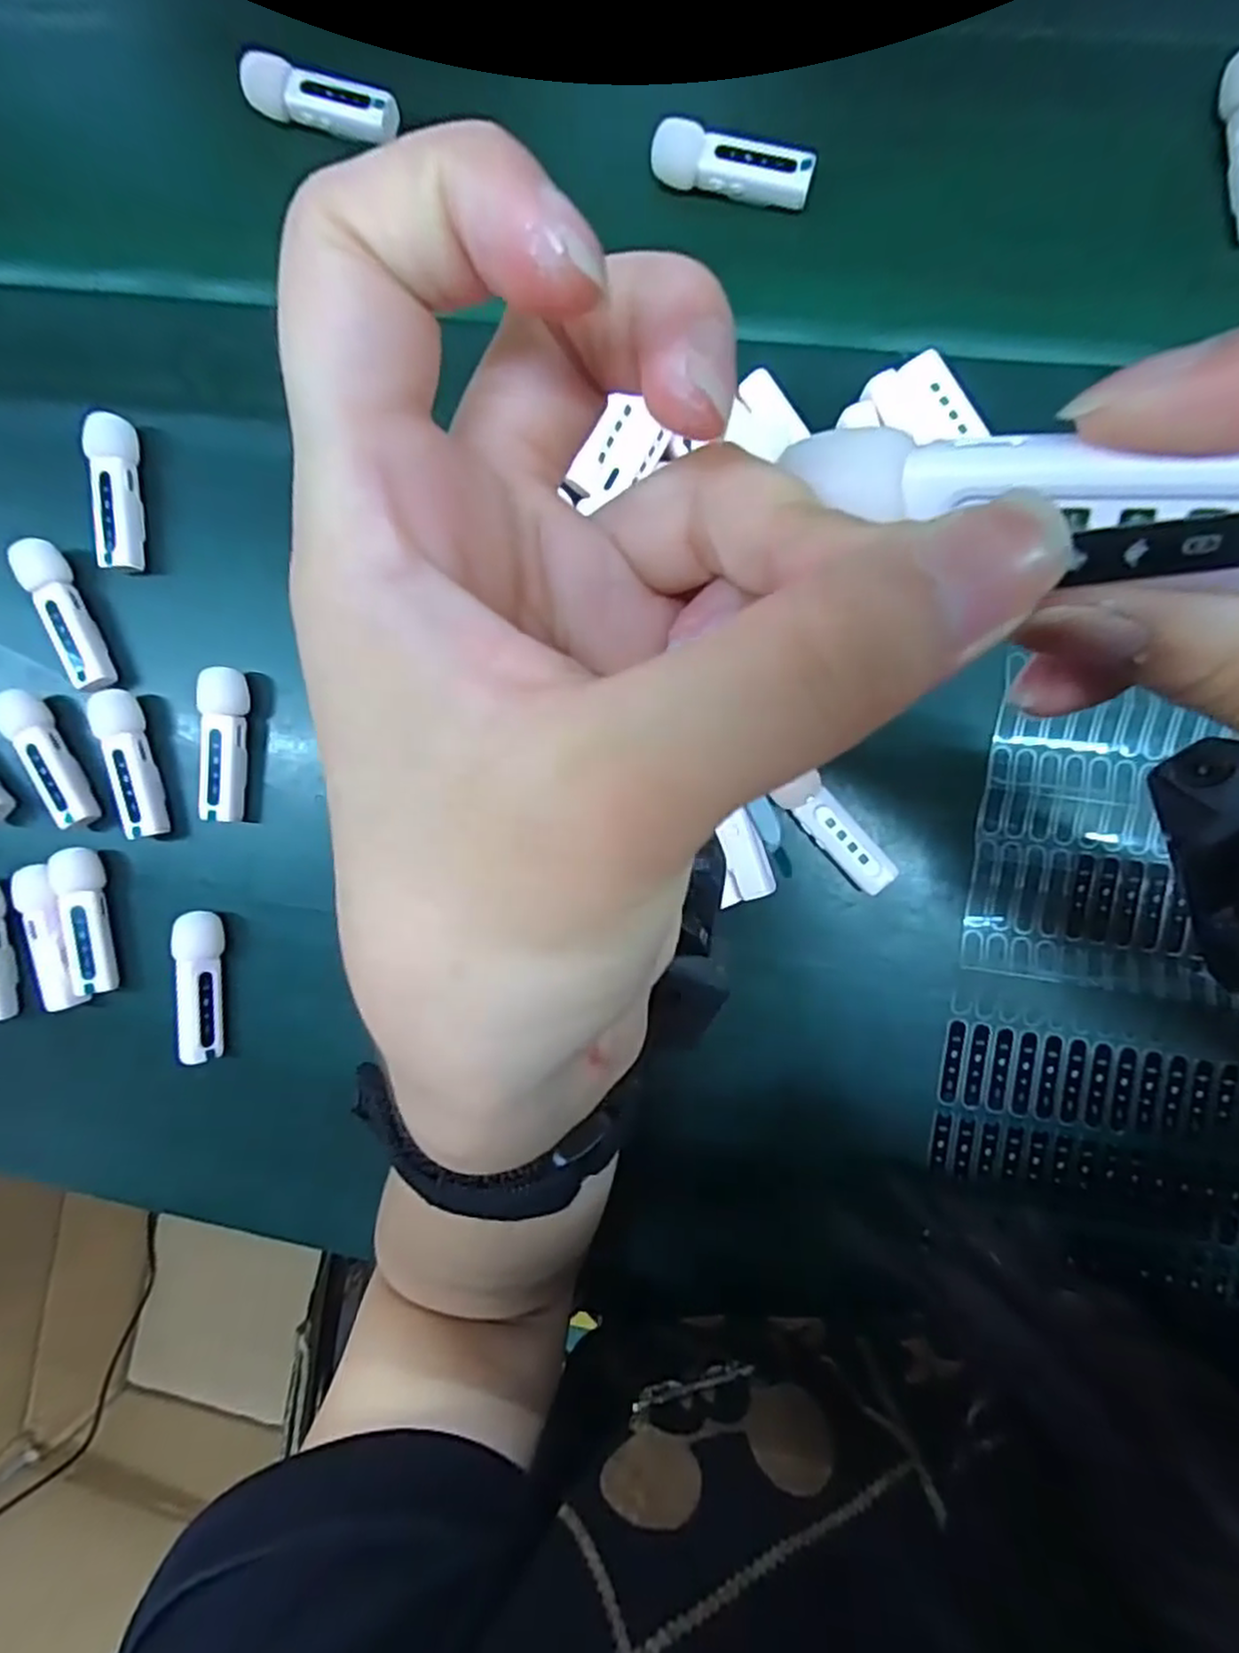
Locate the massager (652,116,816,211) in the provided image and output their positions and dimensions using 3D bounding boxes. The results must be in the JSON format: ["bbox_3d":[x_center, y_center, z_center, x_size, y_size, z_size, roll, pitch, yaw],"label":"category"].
[{"bbox_3d":[0.044,-0.261,0.285,0.063,0.017,0.017,19,91,7],"label":"massager"}]

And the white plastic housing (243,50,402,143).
[{"bbox_3d":[-0.124,-0.305,0.300,0.068,0.016,0.017,16,91,7],"label":"white plastic housing"}]

